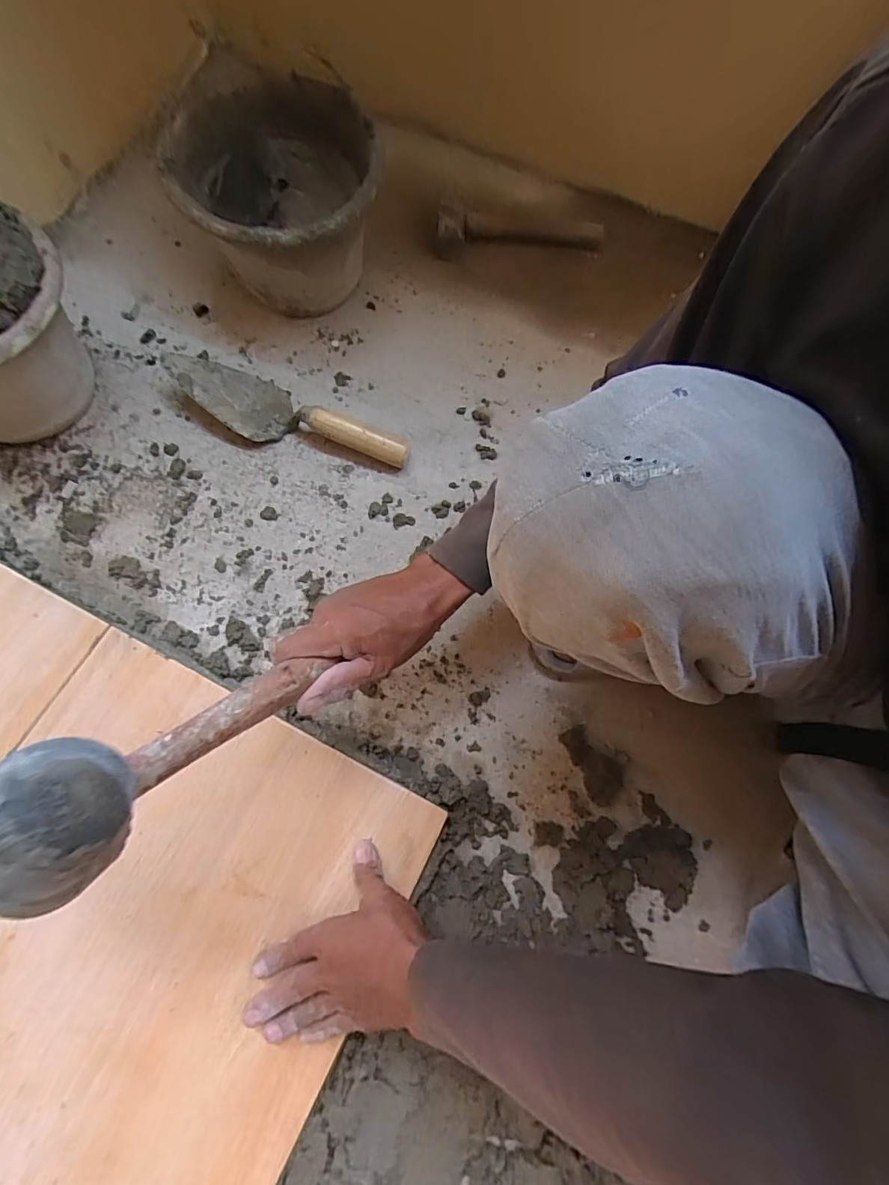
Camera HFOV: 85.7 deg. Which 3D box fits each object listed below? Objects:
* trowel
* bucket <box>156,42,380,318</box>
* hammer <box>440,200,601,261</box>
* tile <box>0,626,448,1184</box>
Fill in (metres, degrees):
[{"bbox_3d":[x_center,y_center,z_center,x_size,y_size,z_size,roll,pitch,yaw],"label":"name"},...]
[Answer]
[{"bbox_3d":[-0.200,-0.217,0.594,0.305,0.048,0.095,26,73,6],"label":"trowel"},{"bbox_3d":[-0.203,-0.484,0.615,0.226,0.165,0.247,-3,73,-3],"label":"bucket"},{"bbox_3d":[0.111,-0.538,0.704,0.252,0.041,0.081,-6,73,-4],"label":"hammer"},{"bbox_3d":[-0.262,0.289,0.426,0.388,0.011,0.392,26,74,6],"label":"tile"}]

